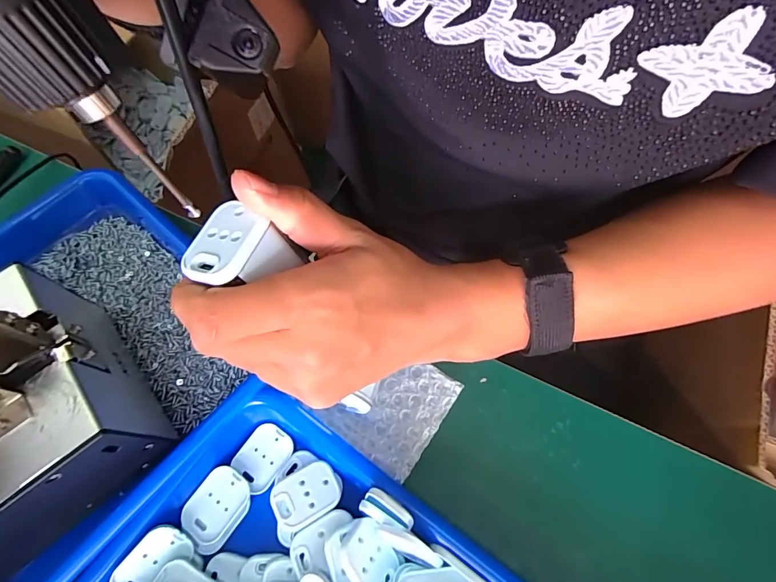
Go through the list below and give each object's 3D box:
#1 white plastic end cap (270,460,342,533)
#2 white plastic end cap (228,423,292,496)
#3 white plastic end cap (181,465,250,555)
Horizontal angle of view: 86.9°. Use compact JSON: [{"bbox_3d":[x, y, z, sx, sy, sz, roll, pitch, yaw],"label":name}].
[{"bbox_3d":[-0.049,0.122,0.246,0.039,0.007,0.029,-26,70,-11],"label":"white plastic end cap"},{"bbox_3d":[-0.080,0.106,0.263,0.030,0.007,0.037,33,71,12],"label":"white plastic end cap"},{"bbox_3d":[-0.104,0.132,0.250,0.033,0.007,0.043,29,70,10],"label":"white plastic end cap"}]

